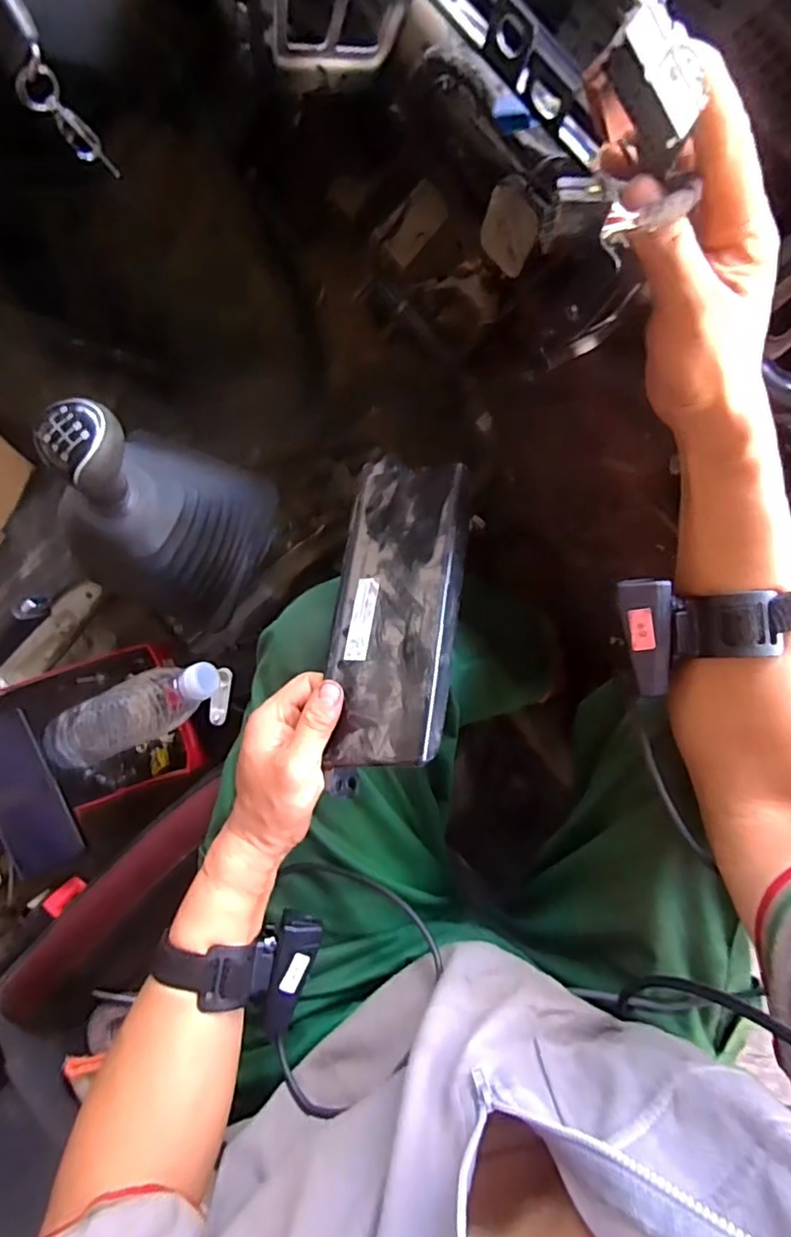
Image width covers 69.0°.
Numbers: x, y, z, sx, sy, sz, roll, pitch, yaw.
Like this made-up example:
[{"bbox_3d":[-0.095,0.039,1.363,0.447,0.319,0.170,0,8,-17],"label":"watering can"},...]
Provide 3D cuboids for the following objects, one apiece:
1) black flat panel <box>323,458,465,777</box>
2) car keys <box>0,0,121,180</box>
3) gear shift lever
[{"bbox_3d":[0.001,-0.012,0.397,0.094,0.014,0.221,-3,71,37],"label":"black flat panel"},{"bbox_3d":[-0.246,-0.396,0.410,0.029,0.108,0.082,-15,90,7],"label":"car keys"},{"bbox_3d":[-0.195,-0.075,0.459,0.104,0.218,0.150,24,95,6],"label":"gear shift lever"}]

